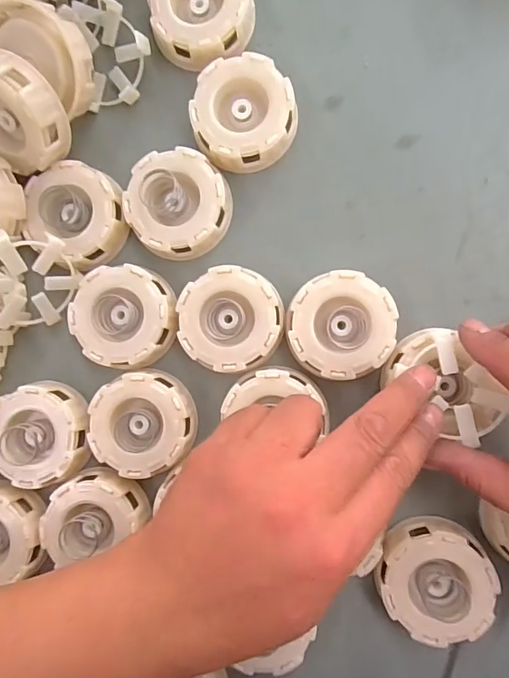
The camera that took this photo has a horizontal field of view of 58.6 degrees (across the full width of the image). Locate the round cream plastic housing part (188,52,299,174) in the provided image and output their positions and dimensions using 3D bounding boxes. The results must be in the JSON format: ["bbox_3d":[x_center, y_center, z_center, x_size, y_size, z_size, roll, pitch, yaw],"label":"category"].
[{"bbox_3d":[-0.005,-0.131,0.269,0.058,0.023,0.059,-10,90,7],"label":"round cream plastic housing part"}]

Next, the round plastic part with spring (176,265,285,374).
[{"bbox_3d":[-0.013,-0.012,0.271,0.059,0.023,0.058,0,91,7],"label":"round plastic part with spring"}]

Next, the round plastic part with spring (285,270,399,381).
[{"bbox_3d":[0.050,-0.008,0.265,0.059,0.023,0.058,0,91,7],"label":"round plastic part with spring"}]

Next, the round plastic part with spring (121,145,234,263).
[{"bbox_3d":[-0.045,-0.080,0.270,0.059,0.029,0.059,0,91,7],"label":"round plastic part with spring"}]

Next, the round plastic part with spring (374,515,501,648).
[{"bbox_3d":[0.101,0.133,0.254,0.061,0.022,0.060,0,91,7],"label":"round plastic part with spring"}]

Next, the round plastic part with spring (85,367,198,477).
[{"bbox_3d":[-0.067,0.050,0.272,0.059,0.018,0.059,0,91,7],"label":"round plastic part with spring"}]

